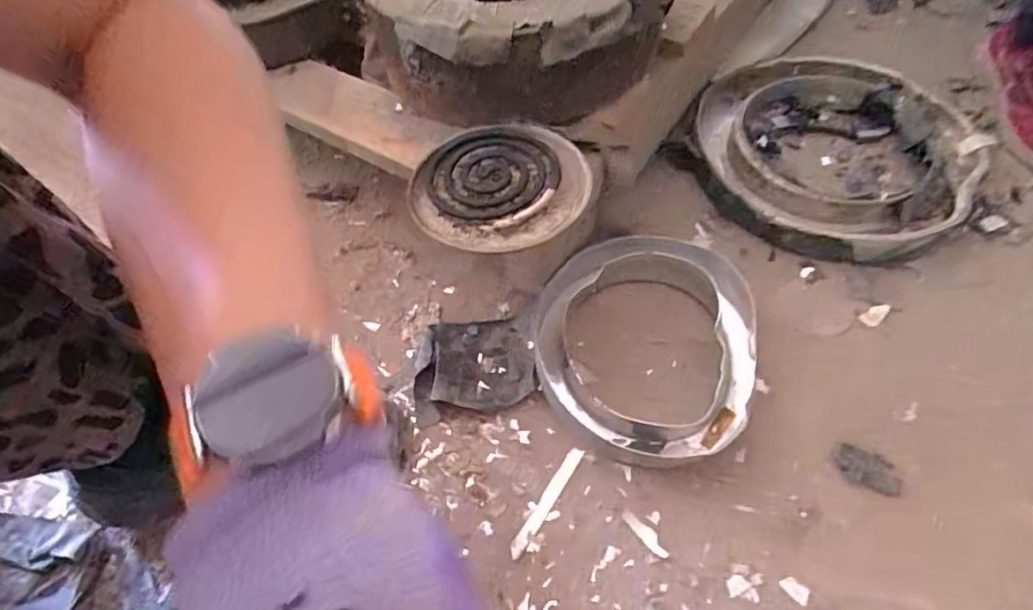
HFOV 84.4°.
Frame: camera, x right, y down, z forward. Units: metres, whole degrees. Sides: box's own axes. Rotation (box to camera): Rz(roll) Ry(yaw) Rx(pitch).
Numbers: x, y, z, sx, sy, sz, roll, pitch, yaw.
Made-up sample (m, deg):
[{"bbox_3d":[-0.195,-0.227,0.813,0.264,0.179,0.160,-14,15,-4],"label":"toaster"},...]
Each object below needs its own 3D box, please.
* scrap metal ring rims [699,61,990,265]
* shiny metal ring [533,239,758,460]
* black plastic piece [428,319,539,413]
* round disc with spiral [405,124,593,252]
[{"bbox_3d":[0.338,-0.164,0.620,0.278,0.053,0.268,-2,56,2],"label":"scrap metal ring rims"},{"bbox_3d":[0.114,0.031,0.509,0.194,0.045,0.194,-2,56,2],"label":"shiny metal ring"},{"bbox_3d":[-0.030,0.052,0.522,0.089,0.012,0.087,-2,56,2],"label":"black plastic piece"},{"bbox_3d":[-0.017,-0.099,0.472,0.146,0.018,0.131,15,58,13],"label":"round disc with spiral"}]

